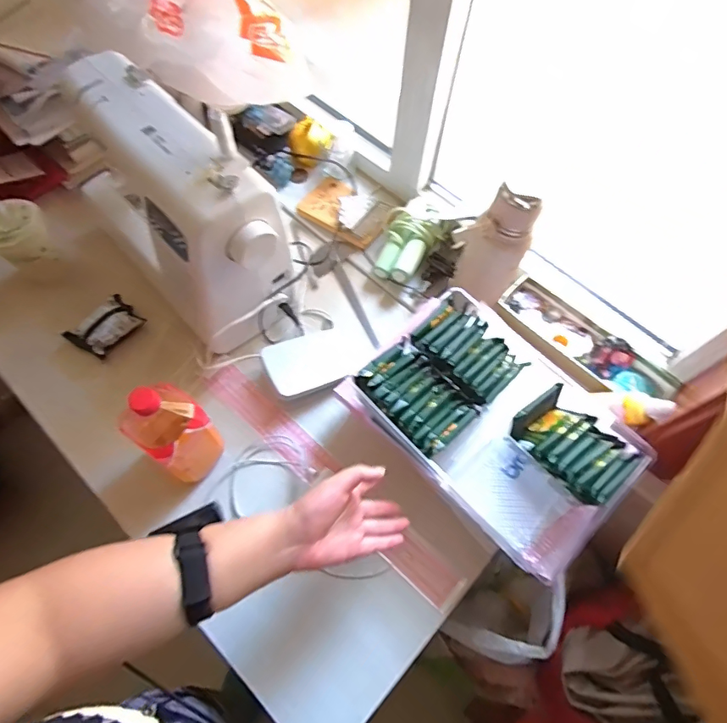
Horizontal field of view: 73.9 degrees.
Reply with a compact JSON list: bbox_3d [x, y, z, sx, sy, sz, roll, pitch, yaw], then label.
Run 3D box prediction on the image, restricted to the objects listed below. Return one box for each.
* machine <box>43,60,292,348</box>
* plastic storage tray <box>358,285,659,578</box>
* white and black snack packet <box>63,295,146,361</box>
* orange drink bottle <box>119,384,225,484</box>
[{"bbox_3d":[-0.285,-0.235,0.739,0.171,0.288,0.400,-37,71,-18],"label":"machine"},{"bbox_3d":[0.168,0.079,0.613,0.324,0.075,0.220,41,69,16],"label":"plastic storage tray"},{"bbox_3d":[-0.427,-0.059,0.798,0.076,0.034,0.107,36,68,14],"label":"white and black snack packet"},{"bbox_3d":[-0.250,0.086,0.630,0.085,0.221,0.095,-37,71,-18],"label":"orange drink bottle"}]

